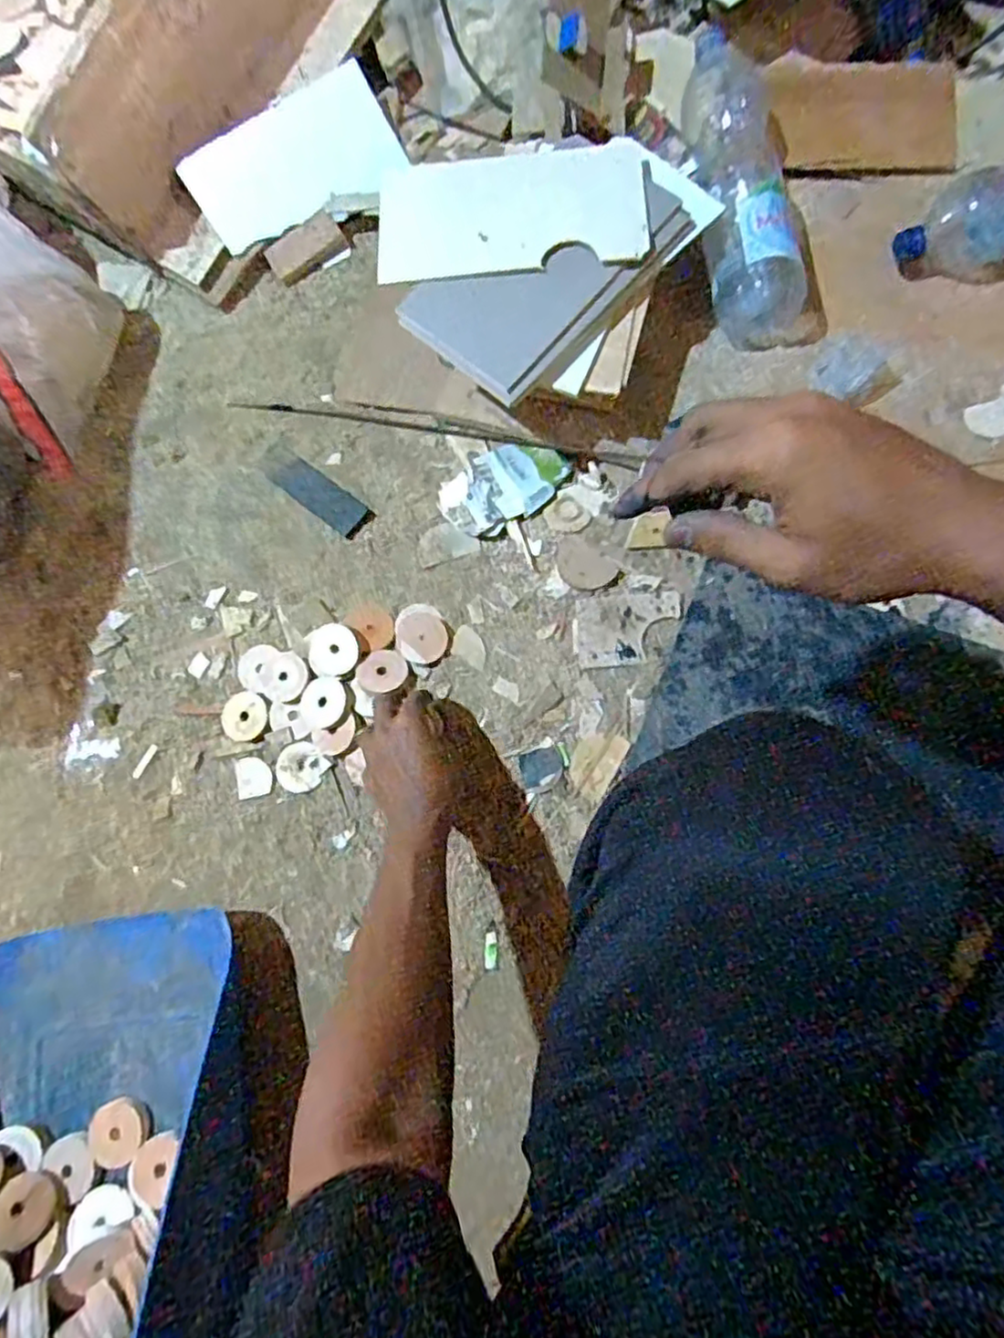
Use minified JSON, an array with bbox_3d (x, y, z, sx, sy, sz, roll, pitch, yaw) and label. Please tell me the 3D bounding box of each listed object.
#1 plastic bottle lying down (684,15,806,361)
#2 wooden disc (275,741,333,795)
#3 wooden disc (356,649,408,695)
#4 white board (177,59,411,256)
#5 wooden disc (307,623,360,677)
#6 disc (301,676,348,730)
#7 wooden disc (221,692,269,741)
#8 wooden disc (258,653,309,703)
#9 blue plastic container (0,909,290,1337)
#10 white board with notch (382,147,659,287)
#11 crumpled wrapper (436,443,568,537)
[{"bbox_3d":[0.241,-0.505,0.733,0.097,0.114,0.329,-6,75,4],"label":"plastic bottle lying down"},{"bbox_3d":[-0.207,0.100,0.707,0.051,0.006,0.048,-1,76,5],"label":"wooden disc"},{"bbox_3d":[-0.121,0.004,0.703,0.049,0.008,0.044,-41,87,-8],"label":"wooden disc"},{"bbox_3d":[-0.238,-0.587,0.802,0.240,0.017,0.110,-34,117,-4],"label":"white board"},{"bbox_3d":[-0.173,-0.020,0.702,0.053,0.004,0.051,0,88,11],"label":"wooden disc"},{"bbox_3d":[-0.182,0.035,0.702,0.051,0.007,0.050,-1,87,11],"label":"disc"},{"bbox_3d":[-0.270,0.049,0.724,0.051,0.007,0.051,-4,78,17],"label":"wooden disc"},{"bbox_3d":[-0.228,0.008,0.719,0.054,0.007,0.049,-16,87,9],"label":"wooden disc"},{"bbox_3d":[-0.361,0.410,0.535,0.296,0.171,0.426,1,58,-3],"label":"blue plastic container"},{"bbox_3d":[0.009,-0.433,0.653,0.251,0.007,0.148,-4,72,6],"label":"white board with notch"},{"bbox_3d":[0.002,-0.193,0.737,0.133,0.033,0.078,-17,75,1],"label":"crumpled wrapper"}]

